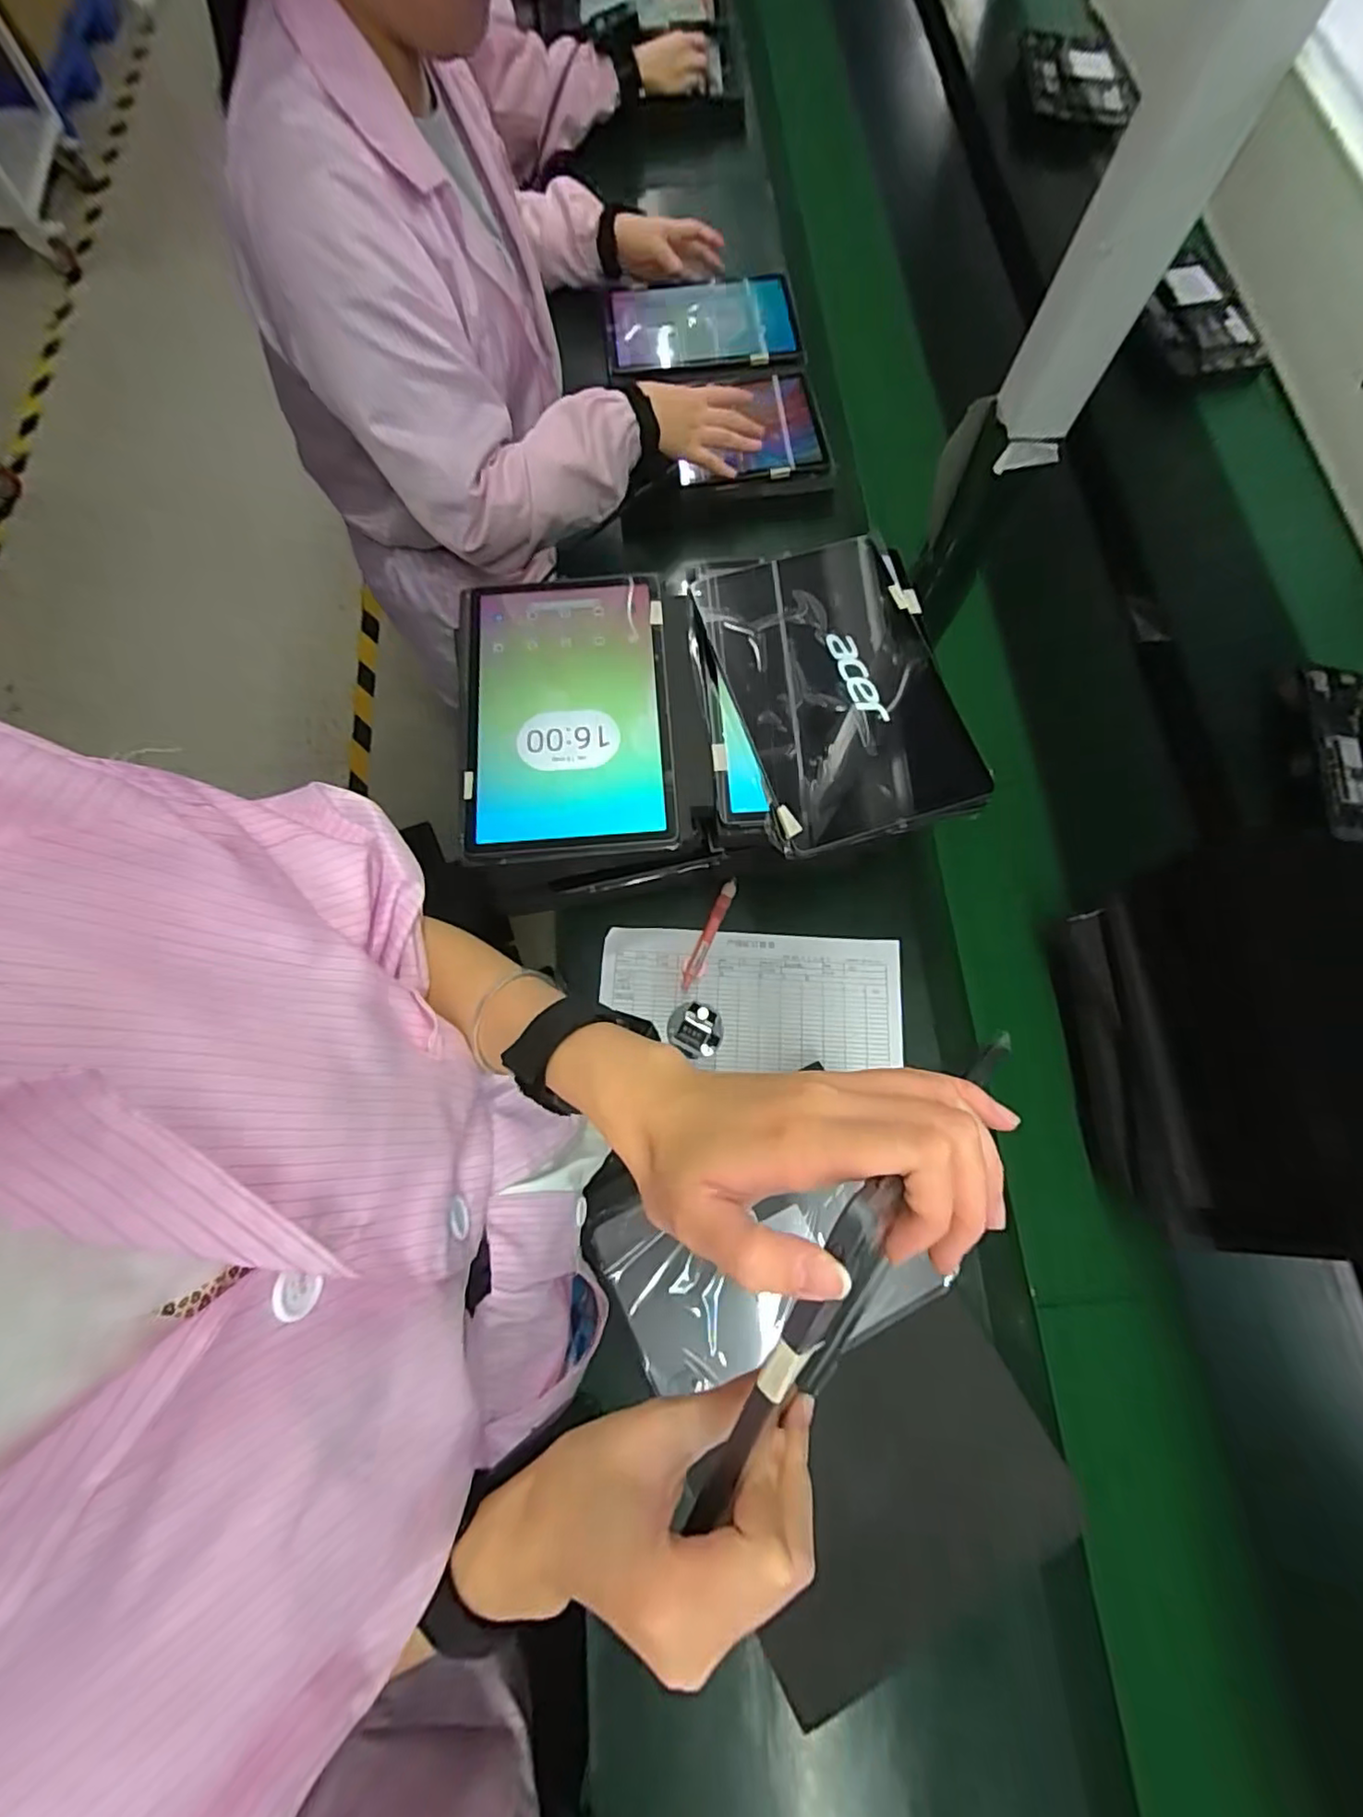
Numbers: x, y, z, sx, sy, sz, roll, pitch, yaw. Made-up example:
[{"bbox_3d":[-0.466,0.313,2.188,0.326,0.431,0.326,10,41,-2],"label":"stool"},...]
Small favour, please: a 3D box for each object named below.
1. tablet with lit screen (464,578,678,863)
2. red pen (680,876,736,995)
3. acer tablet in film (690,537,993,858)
[{"bbox_3d":[-0.096,-0.165,0.523,0.169,0.019,0.256,-5,74,-3],"label":"tablet with lit screen"},{"bbox_3d":[0.027,0.025,0.628,0.013,0.010,0.121,25,74,6],"label":"red pen"},{"bbox_3d":[0.127,-0.181,0.506,0.174,0.017,0.252,-16,75,-7],"label":"acer tablet in film"}]

